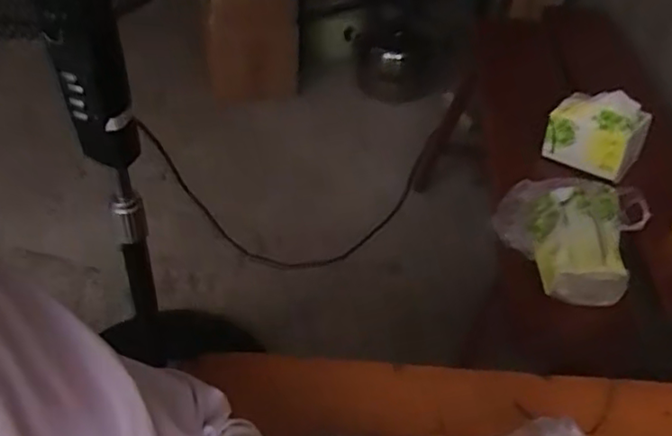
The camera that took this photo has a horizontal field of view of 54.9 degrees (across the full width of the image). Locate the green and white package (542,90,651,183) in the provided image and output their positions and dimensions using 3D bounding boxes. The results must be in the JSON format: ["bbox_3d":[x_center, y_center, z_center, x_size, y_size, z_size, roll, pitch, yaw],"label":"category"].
[{"bbox_3d":[0.407,-0.136,1.018,0.141,0.119,0.079,24,44,22],"label":"green and white package"}]

